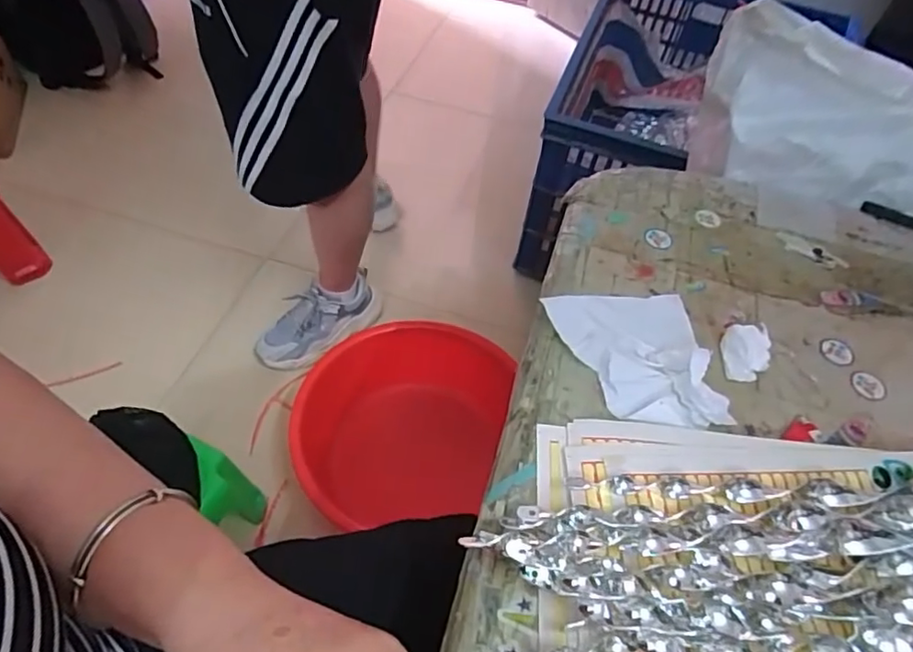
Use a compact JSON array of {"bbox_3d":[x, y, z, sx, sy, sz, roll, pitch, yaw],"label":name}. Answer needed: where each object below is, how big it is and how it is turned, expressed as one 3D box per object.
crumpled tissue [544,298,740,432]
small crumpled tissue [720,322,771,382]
[{"bbox_3d":[0.140,0.019,0.448,0.113,0.030,0.125,-6,52,-10],"label":"crumpled tissue"},{"bbox_3d":[0.230,0.021,0.463,0.037,0.023,0.044,8,51,1],"label":"small crumpled tissue"}]

